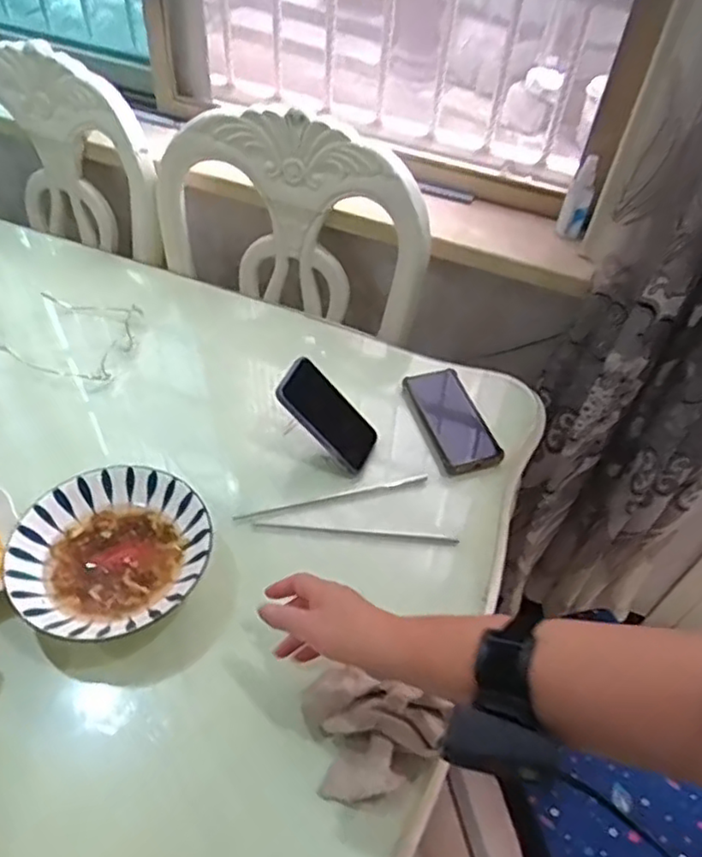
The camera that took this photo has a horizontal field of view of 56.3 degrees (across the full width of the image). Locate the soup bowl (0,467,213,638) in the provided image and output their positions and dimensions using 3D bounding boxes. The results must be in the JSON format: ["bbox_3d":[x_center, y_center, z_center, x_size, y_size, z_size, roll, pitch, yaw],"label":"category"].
[{"bbox_3d":[-0.239,0.133,0.669,0.182,0.062,0.182,1,47,-1],"label":"soup bowl"}]

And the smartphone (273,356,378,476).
[{"bbox_3d":[-0.025,-0.016,0.776,0.011,0.145,0.081,-22,34,38],"label":"smartphone"}]

